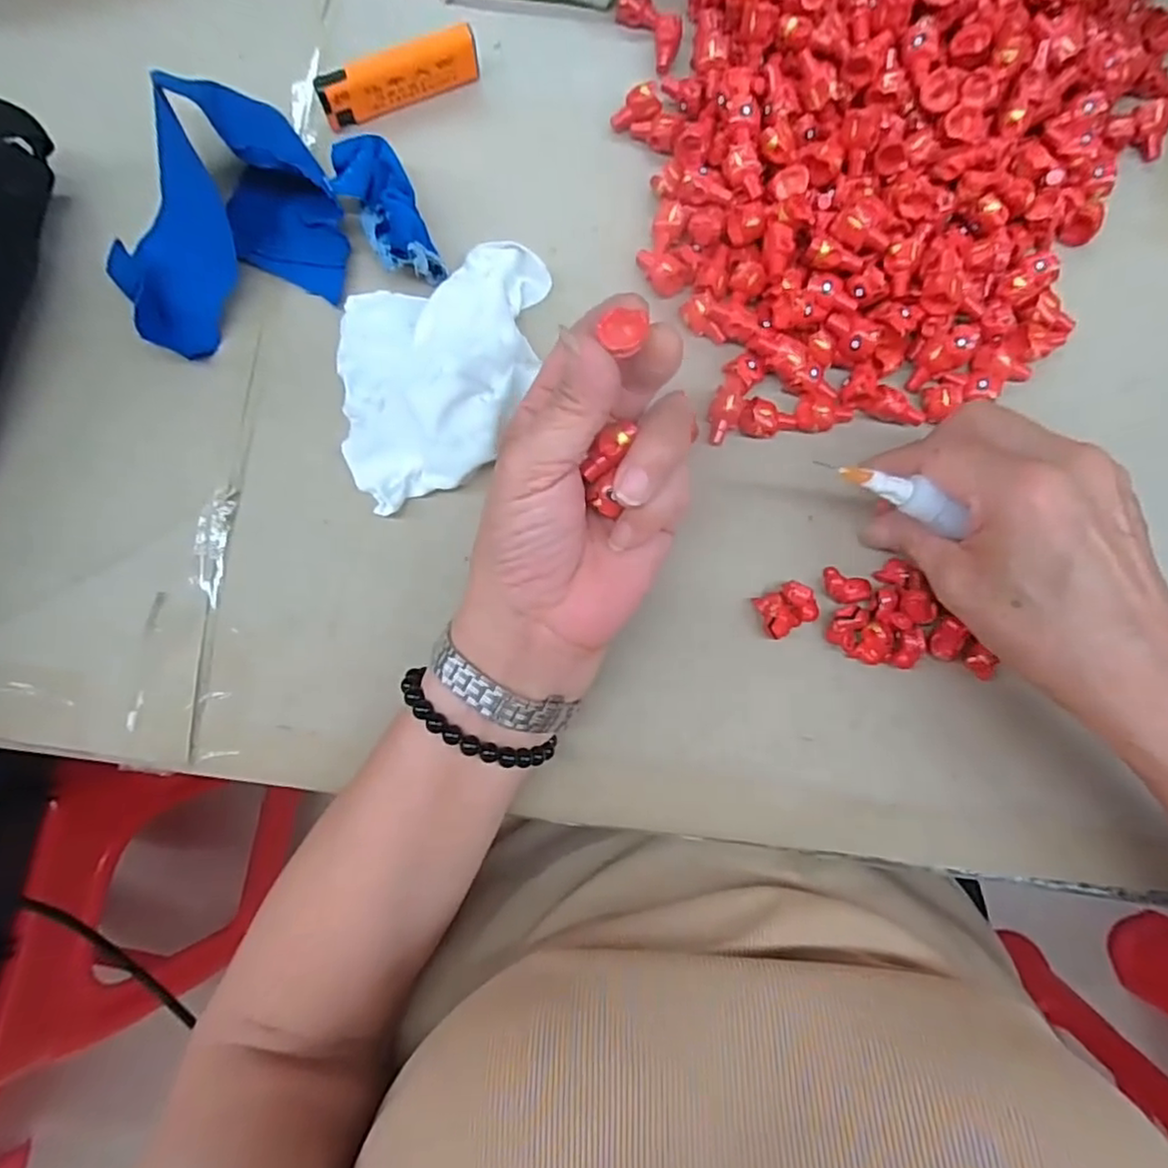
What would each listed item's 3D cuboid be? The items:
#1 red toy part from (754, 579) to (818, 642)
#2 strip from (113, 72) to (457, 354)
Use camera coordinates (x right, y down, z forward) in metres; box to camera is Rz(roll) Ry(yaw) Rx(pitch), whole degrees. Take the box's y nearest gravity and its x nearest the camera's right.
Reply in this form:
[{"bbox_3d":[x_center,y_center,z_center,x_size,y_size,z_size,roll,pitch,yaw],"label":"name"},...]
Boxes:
[{"bbox_3d":[0.093,0.012,0.299,0.025,0.013,0.020,-27,85,-2],"label":"red toy part"},{"bbox_3d":[-0.153,-0.175,0.296,0.149,0.052,0.106,-16,85,-1],"label":"strip"}]

